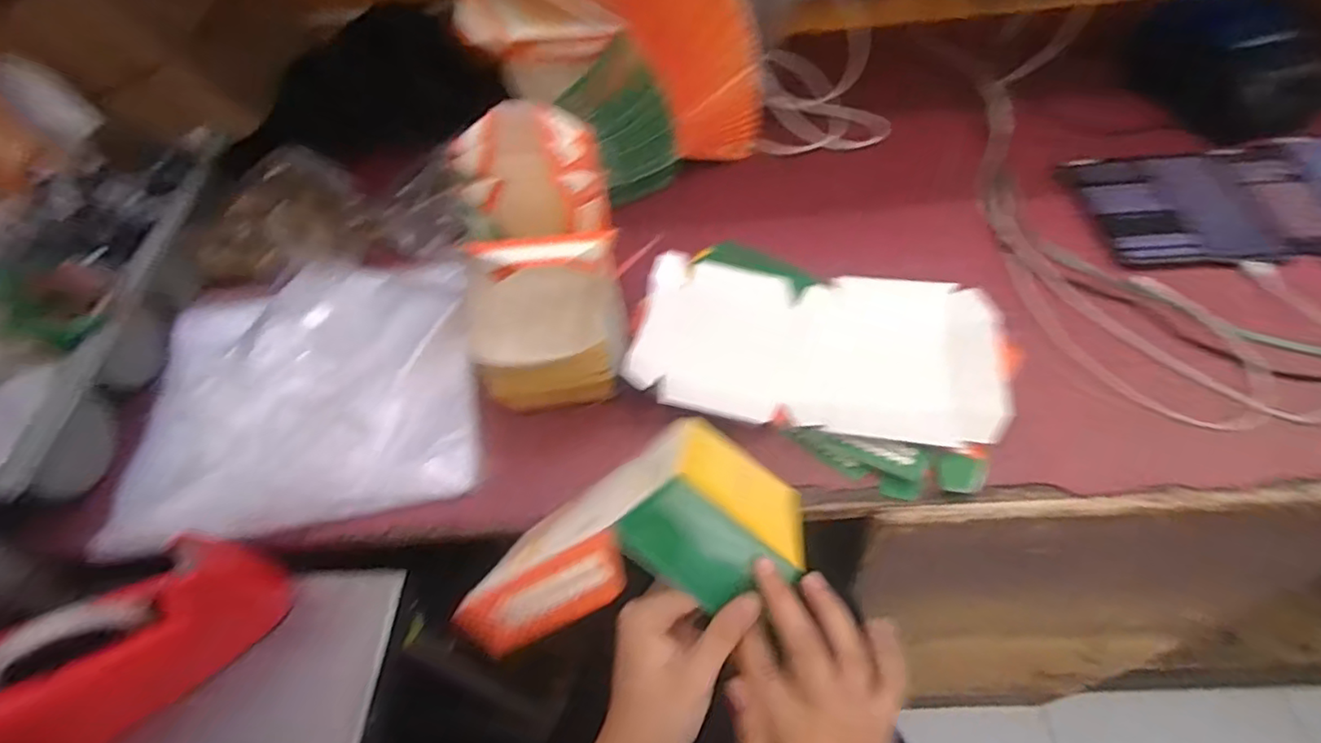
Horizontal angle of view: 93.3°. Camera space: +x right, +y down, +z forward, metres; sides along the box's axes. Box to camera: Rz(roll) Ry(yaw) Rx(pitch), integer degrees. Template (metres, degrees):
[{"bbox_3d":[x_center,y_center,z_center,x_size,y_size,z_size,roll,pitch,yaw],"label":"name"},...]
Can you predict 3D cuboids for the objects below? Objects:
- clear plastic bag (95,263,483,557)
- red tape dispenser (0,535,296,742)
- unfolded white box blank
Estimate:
[{"bbox_3d":[-0.338,0.012,0.596,0.315,0.037,0.288,-11,53,-2],"label":"clear plastic bag"},{"bbox_3d":[-0.403,0.204,0.469,0.202,0.107,0.072,-34,57,-19],"label":"red tape dispenser"},{"bbox_3d":[0.140,-0.024,0.567,0.312,0.036,0.167,9,57,11],"label":"unfolded white box blank"}]

